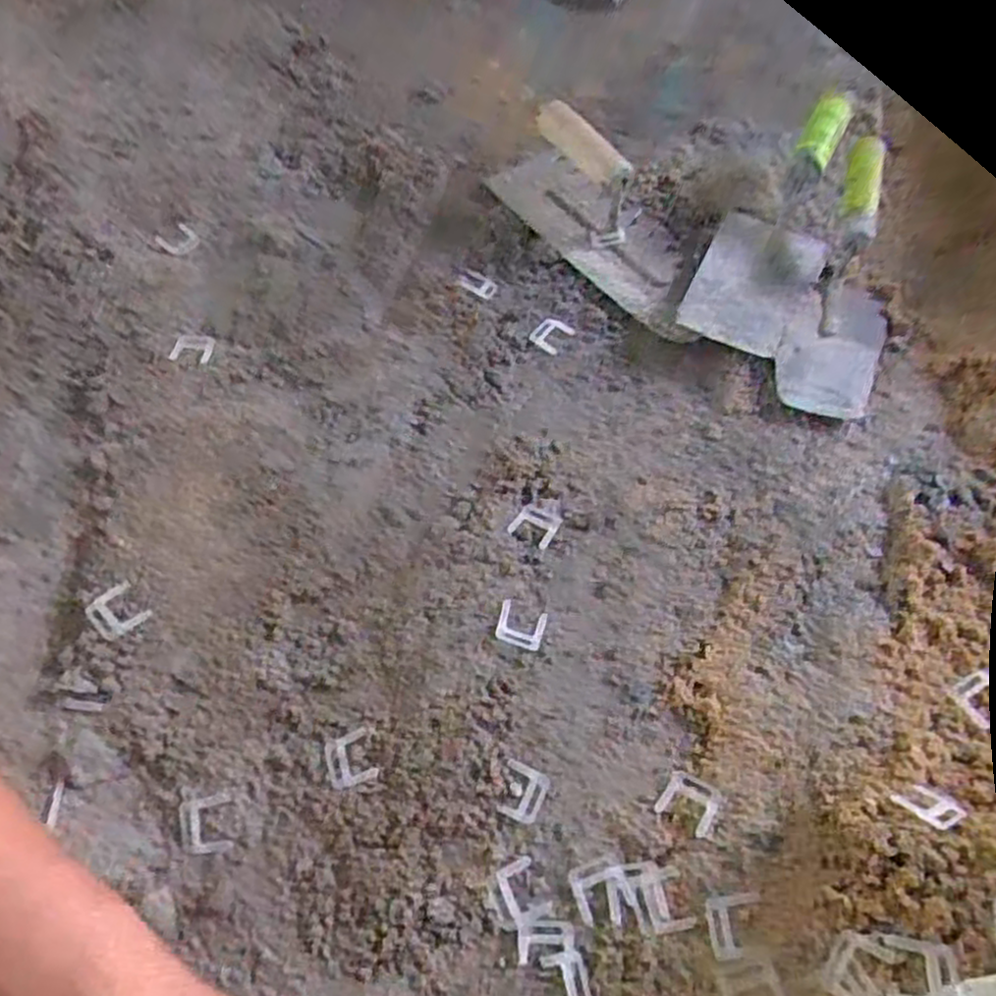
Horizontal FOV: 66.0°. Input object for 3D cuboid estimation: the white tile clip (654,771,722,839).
[{"bbox_3d":[0.112,0.179,0.451,0.031,0.004,0.028,25,63,17],"label":"white tile clip"}]

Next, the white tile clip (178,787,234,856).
[{"bbox_3d":[-0.176,0.191,0.456,0.030,0.006,0.036,-7,59,-1],"label":"white tile clip"}]

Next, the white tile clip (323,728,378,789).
[{"bbox_3d":[-0.092,0.162,0.475,0.029,0.004,0.032,-19,60,-8],"label":"white tile clip"}]

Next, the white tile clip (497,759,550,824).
[{"bbox_3d":[0.014,0.179,0.465,0.027,0.005,0.030,19,62,14],"label":"white tile clip"}]

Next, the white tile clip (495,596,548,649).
[{"bbox_3d":[0.015,0.085,0.514,0.031,0.007,0.029,12,60,10],"label":"white tile clip"}]

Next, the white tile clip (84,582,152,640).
[{"bbox_3d":[-0.251,0.074,0.504,0.031,0.009,0.033,-39,64,-19],"label":"white tile clip"}]

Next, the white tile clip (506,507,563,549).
[{"bbox_3d":[0.026,0.020,0.555,0.032,0.004,0.028,24,63,16],"label":"white tile clip"}]

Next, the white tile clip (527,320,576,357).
[{"bbox_3d":[0.046,-0.141,0.654,0.028,0.004,0.035,33,66,20],"label":"white tile clip"}]

